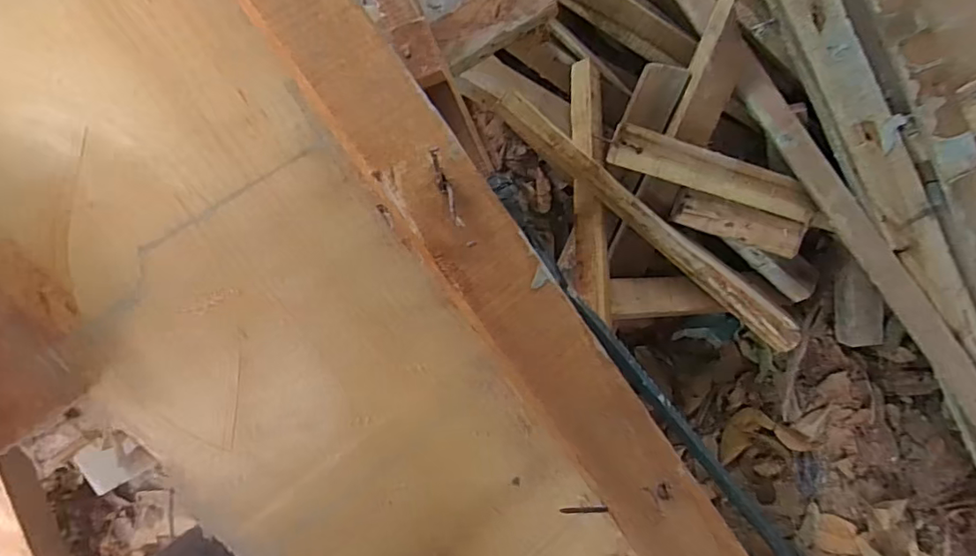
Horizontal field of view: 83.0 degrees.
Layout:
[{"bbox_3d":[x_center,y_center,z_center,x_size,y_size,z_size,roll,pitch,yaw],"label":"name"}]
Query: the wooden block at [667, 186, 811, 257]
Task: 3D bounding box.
[{"bbox_3d":[0.363,-0.077,0.784,0.187,0.043,0.049,16,96,-6],"label":"wooden block"}]

